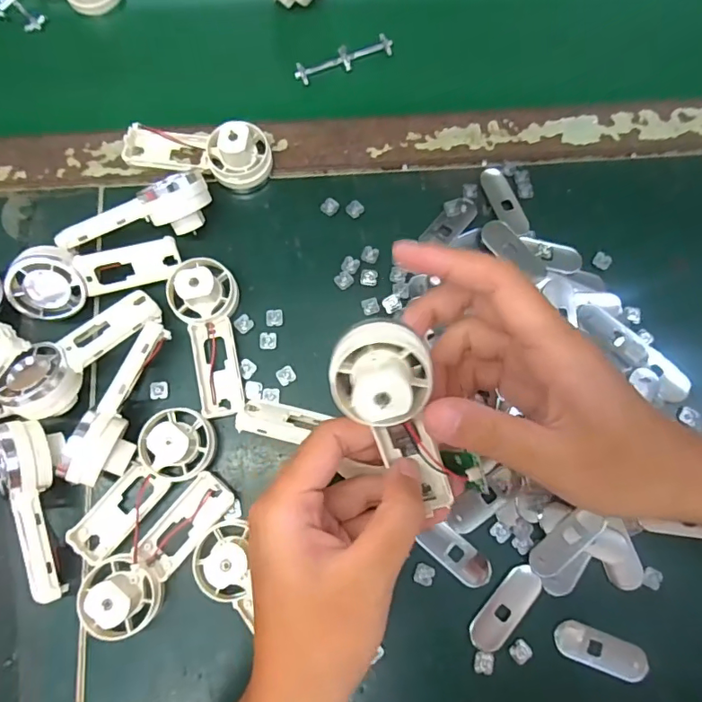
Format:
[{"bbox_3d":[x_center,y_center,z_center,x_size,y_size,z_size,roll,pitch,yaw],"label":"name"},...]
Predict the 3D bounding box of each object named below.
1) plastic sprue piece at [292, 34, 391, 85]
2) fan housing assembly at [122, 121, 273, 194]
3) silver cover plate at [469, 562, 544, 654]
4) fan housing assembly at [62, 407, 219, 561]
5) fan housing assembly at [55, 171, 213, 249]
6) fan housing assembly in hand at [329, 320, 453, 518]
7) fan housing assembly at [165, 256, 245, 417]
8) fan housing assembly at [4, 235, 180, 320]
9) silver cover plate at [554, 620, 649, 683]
[{"bbox_3d":[-0.006,-0.207,0.359,0.070,0.006,0.015,-23,79,-6],"label":"plastic sprue piece"},{"bbox_3d":[-0.097,-0.124,0.315,0.092,0.035,0.035,6,77,1],"label":"fan housing assembly"},{"bbox_3d":[0.085,0.139,0.274,0.018,0.004,0.049,40,80,8],"label":"silver cover plate"},{"bbox_3d":[-0.112,0.073,0.270,0.036,0.028,0.093,39,80,8],"label":"fan housing assembly"},{"bbox_3d":[-0.126,-0.075,0.303,0.090,0.034,0.024,-23,79,-6],"label":"fan housing assembly"},{"bbox_3d":[0.022,0.031,0.211,0.037,0.092,0.031,-29,36,-7],"label":"fan housing assembly in hand"},{"bbox_3d":[-0.079,-0.011,0.291,0.038,0.031,0.093,-18,78,-5],"label":"fan housing assembly"},{"bbox_3d":[-0.147,-0.043,0.292,0.091,0.032,0.038,-9,78,-3],"label":"fan housing assembly"},{"bbox_3d":[0.135,0.162,0.274,0.049,0.006,0.018,20,78,4],"label":"silver cover plate"}]

